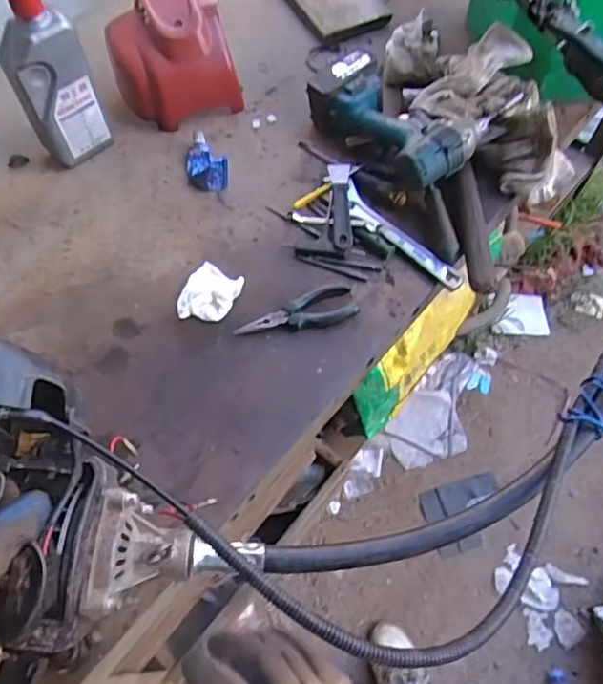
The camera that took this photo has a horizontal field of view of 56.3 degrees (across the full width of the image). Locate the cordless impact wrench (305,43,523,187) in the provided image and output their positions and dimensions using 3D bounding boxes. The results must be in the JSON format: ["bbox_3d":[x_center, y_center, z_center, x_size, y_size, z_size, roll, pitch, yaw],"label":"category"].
[{"bbox_3d":[0.163,-0.343,0.831,0.210,0.085,0.253,-35,69,-18],"label":"cordless impact wrench"}]

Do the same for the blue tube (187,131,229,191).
[{"bbox_3d":[-0.142,-0.266,0.822,0.055,0.032,0.098,-13,64,-8],"label":"blue tube"}]

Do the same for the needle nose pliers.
[{"bbox_3d":[-0.006,-0.035,0.702,0.152,0.019,0.050,-15,64,-9],"label":"needle nose pliers"}]

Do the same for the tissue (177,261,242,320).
[{"bbox_3d":[-0.115,-0.062,0.716,0.068,0.026,0.092,15,63,6],"label":"tissue"}]

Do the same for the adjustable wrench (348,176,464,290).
[{"bbox_3d":[0.129,-0.142,0.767,0.046,0.016,0.215,-40,70,-20],"label":"adjustable wrench"}]

